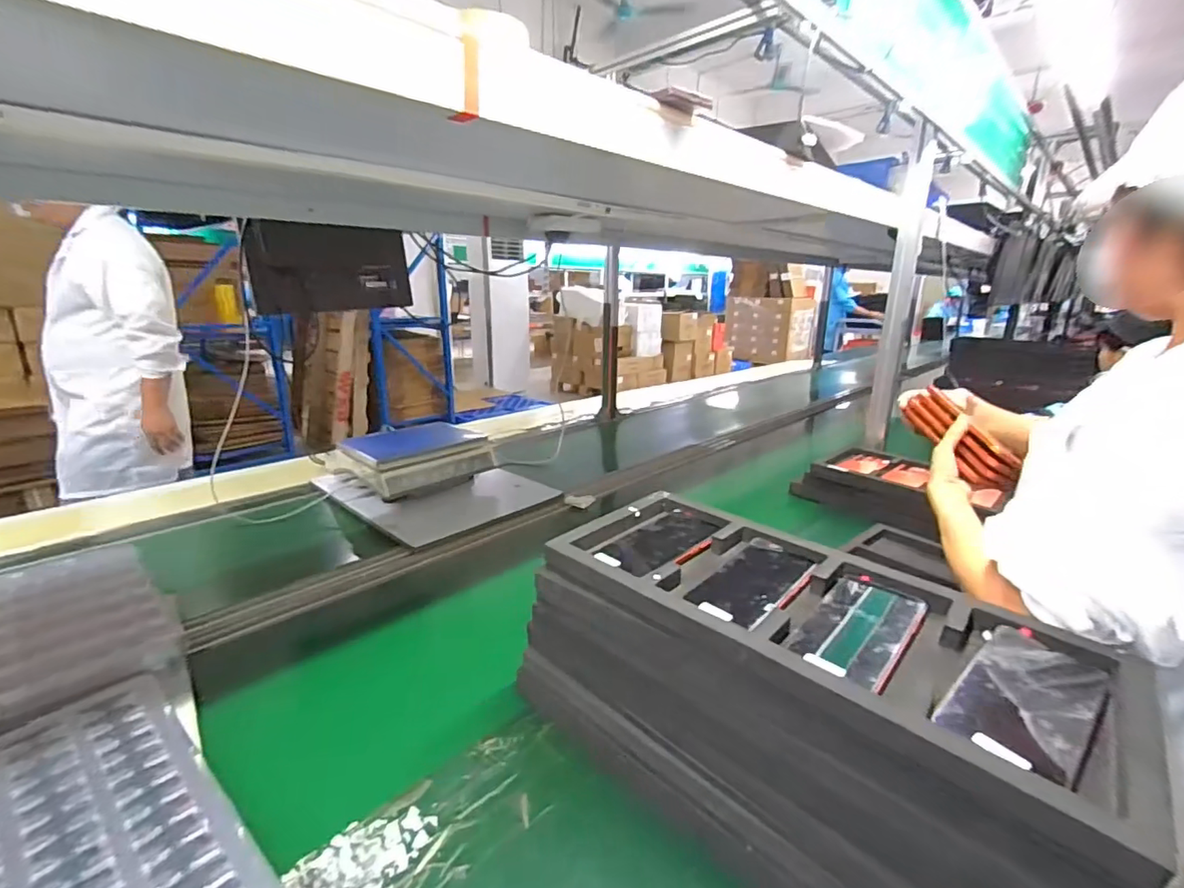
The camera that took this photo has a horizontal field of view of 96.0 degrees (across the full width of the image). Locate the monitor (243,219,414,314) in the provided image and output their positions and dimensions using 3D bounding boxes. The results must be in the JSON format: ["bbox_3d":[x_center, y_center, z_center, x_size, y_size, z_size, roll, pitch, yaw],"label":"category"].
[{"bbox_3d":[-0.600,-0.414,1.271,0.054,0.191,0.383,16,22,42],"label":"monitor"}]

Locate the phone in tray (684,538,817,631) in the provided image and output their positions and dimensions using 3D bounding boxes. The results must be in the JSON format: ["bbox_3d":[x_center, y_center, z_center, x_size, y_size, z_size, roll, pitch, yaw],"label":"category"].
[{"bbox_3d":[0.166,0.138,0.543,0.079,0.012,0.161,15,21,40],"label":"phone in tray"}]

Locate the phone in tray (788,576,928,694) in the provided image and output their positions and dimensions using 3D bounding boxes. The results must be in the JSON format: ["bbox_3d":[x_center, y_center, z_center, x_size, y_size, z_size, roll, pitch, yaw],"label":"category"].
[{"bbox_3d":[0.242,0.165,0.481,0.076,0.014,0.160,14,21,39],"label":"phone in tray"}]

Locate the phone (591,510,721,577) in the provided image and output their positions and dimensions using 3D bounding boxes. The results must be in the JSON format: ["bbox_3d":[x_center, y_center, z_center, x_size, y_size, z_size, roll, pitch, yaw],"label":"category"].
[{"bbox_3d":[0.082,0.111,0.614,0.086,0.012,0.164,15,21,39],"label":"phone"}]

